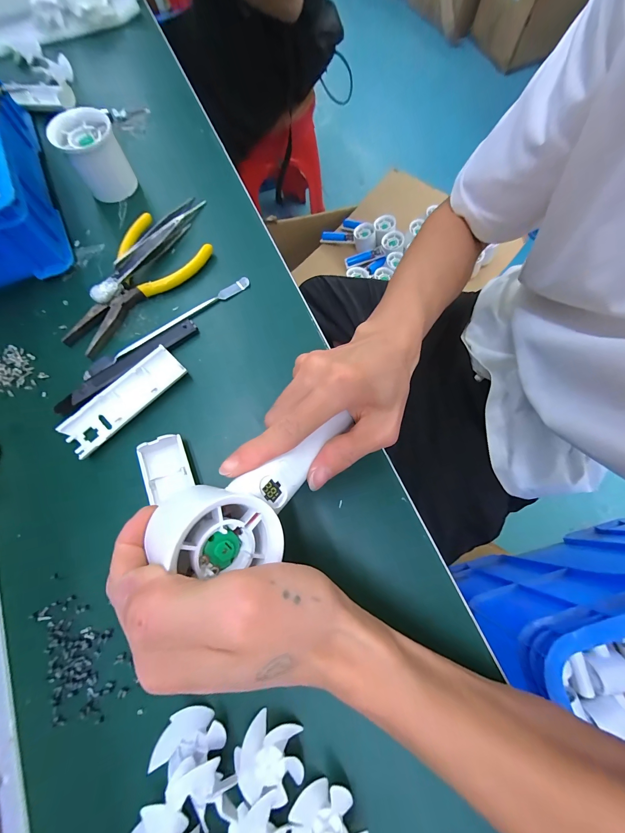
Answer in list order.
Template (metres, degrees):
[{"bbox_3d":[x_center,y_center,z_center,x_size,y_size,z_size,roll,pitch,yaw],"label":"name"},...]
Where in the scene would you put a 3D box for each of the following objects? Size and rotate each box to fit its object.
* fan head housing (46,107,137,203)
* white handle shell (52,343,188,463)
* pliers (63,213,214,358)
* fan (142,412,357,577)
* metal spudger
[{"bbox_3d":[-0.216,-0.261,0.296,0.051,0.051,0.046,-24,74,-8],"label":"fan head housing"},{"bbox_3d":[-0.153,-0.014,0.243,0.037,0.015,0.102,43,77,12],"label":"white handle shell"},{"bbox_3d":[-0.175,-0.130,0.276,0.078,0.018,0.152,39,76,11],"label":"pliers"},{"bbox_3d":[-0.023,0.040,0.173,0.129,0.045,0.060,-32,75,-30],"label":"fan"},{"bbox_3d":[-0.130,-0.084,0.270,0.168,0.004,0.013,-34,76,-10],"label":"metal spudger"}]

